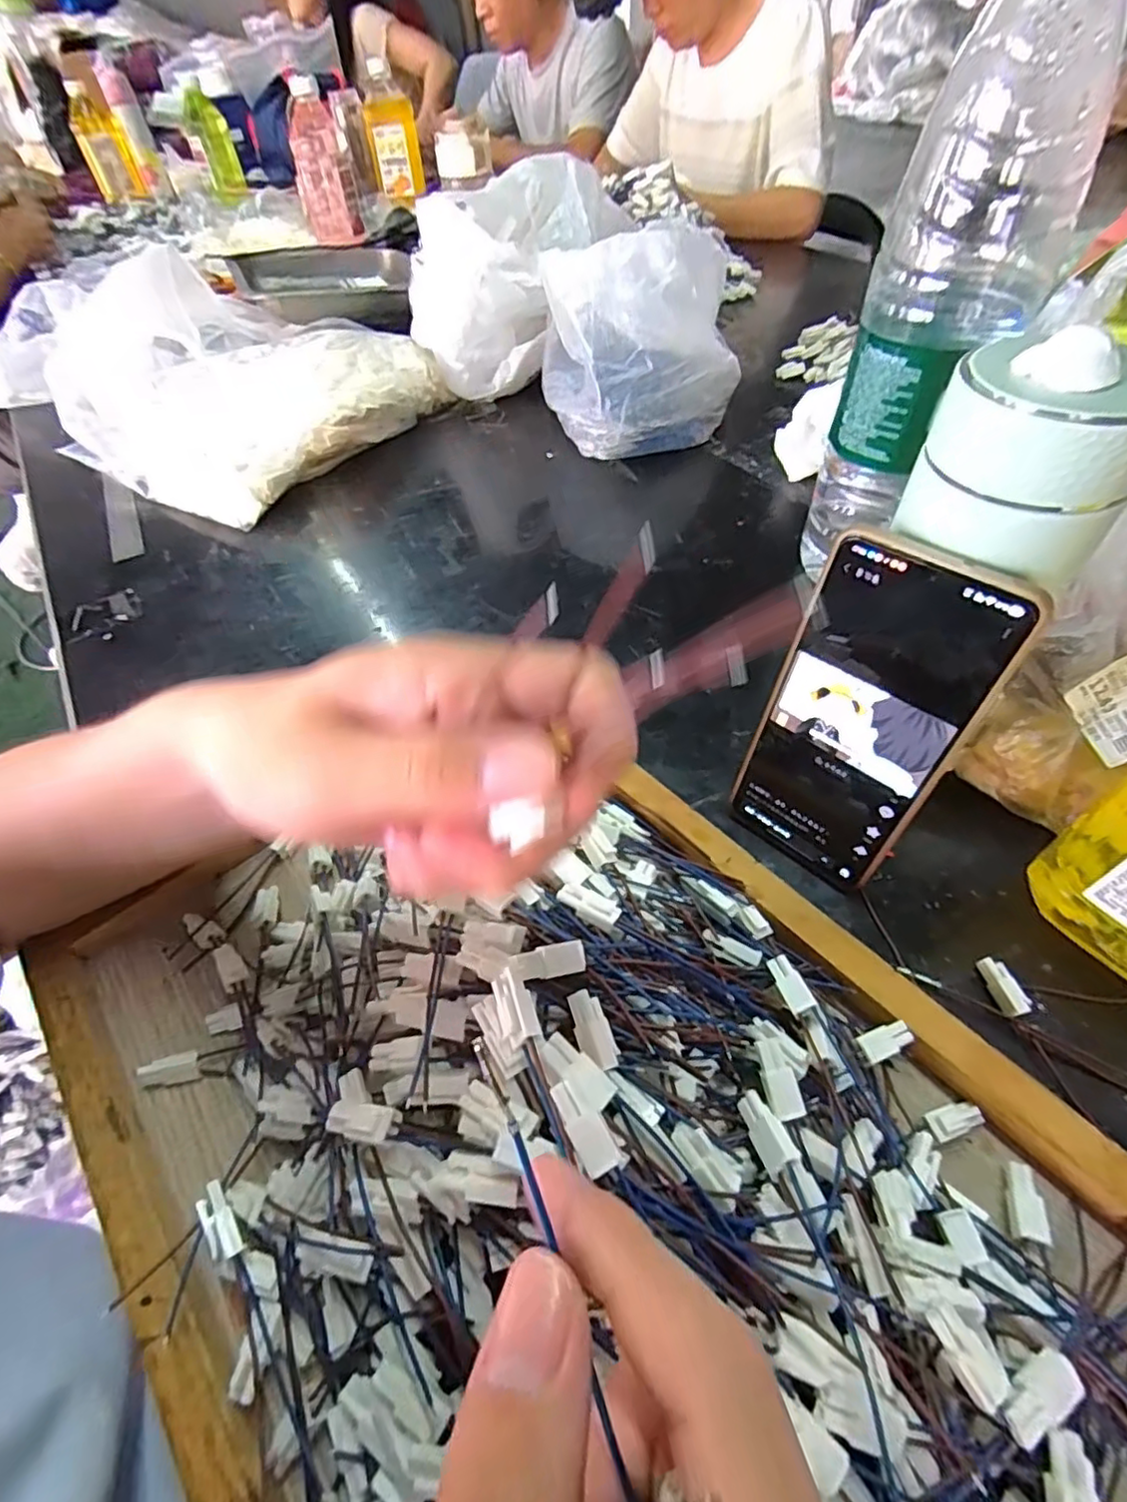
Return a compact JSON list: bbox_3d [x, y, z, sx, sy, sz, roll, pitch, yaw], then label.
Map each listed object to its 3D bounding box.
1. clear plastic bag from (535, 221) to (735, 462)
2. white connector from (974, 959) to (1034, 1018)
[{"bbox_3d":[0.076,-0.407,0.614,0.179,0.164,0.162,-9,51,-3],"label":"clear plastic bag"},{"bbox_3d":[0.202,0.109,0.287,0.012,0.011,0.025,-13,52,-6],"label":"white connector"}]

